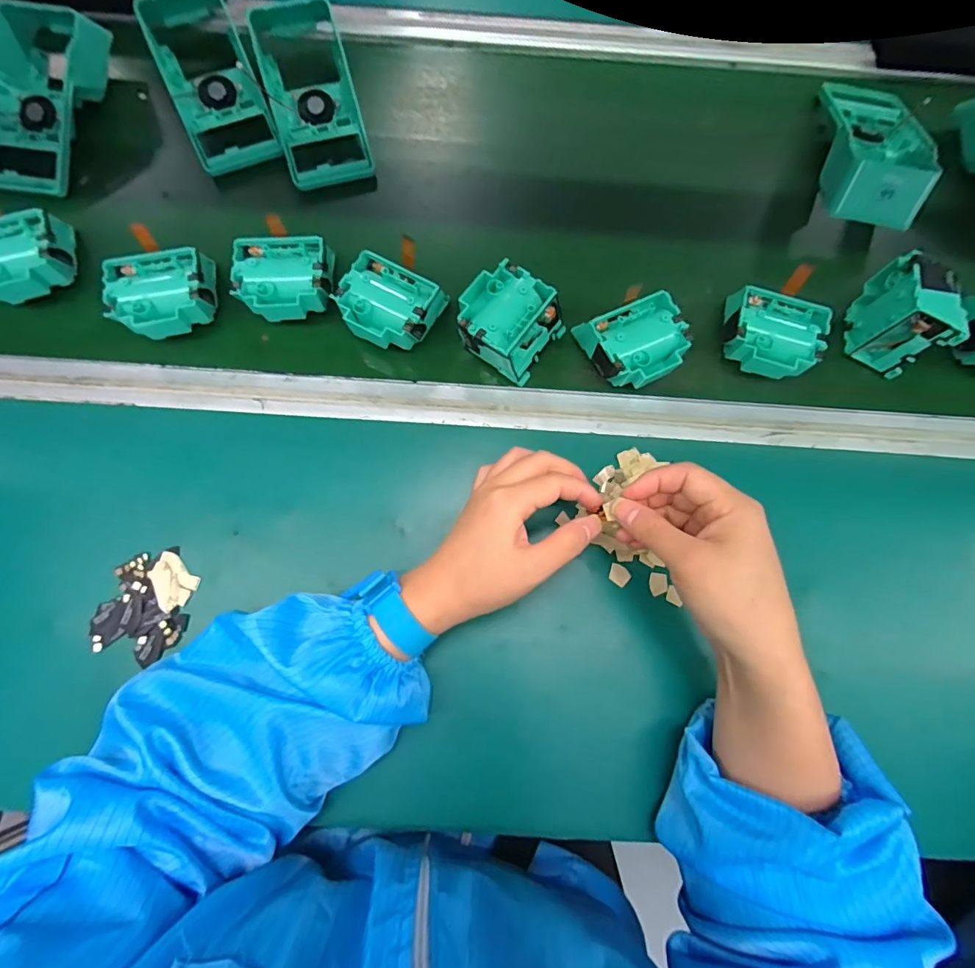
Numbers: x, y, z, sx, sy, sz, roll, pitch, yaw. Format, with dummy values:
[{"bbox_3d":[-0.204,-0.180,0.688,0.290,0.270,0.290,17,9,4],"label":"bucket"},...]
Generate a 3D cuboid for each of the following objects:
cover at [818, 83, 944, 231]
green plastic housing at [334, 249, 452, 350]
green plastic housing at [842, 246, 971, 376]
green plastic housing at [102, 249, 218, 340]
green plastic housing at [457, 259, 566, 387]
[{"bbox_3d":[0.370,-0.324,0.448,0.089,0.058,0.180,14,78,1],"label":"cover"},{"bbox_3d":[-0.085,-0.152,0.401,0.077,0.037,0.073,28,79,4],"label":"green plastic housing"},{"bbox_3d":[0.344,-0.141,0.392,0.035,0.079,0.079,8,80,-1],"label":"green plastic housing"},{"bbox_3d":[-0.273,-0.159,0.398,0.077,0.037,0.069,-10,79,-4],"label":"green plastic housing"},{"bbox_3d":[0.017,-0.139,0.398,0.079,0.034,0.076,36,81,4],"label":"green plastic housing"}]

